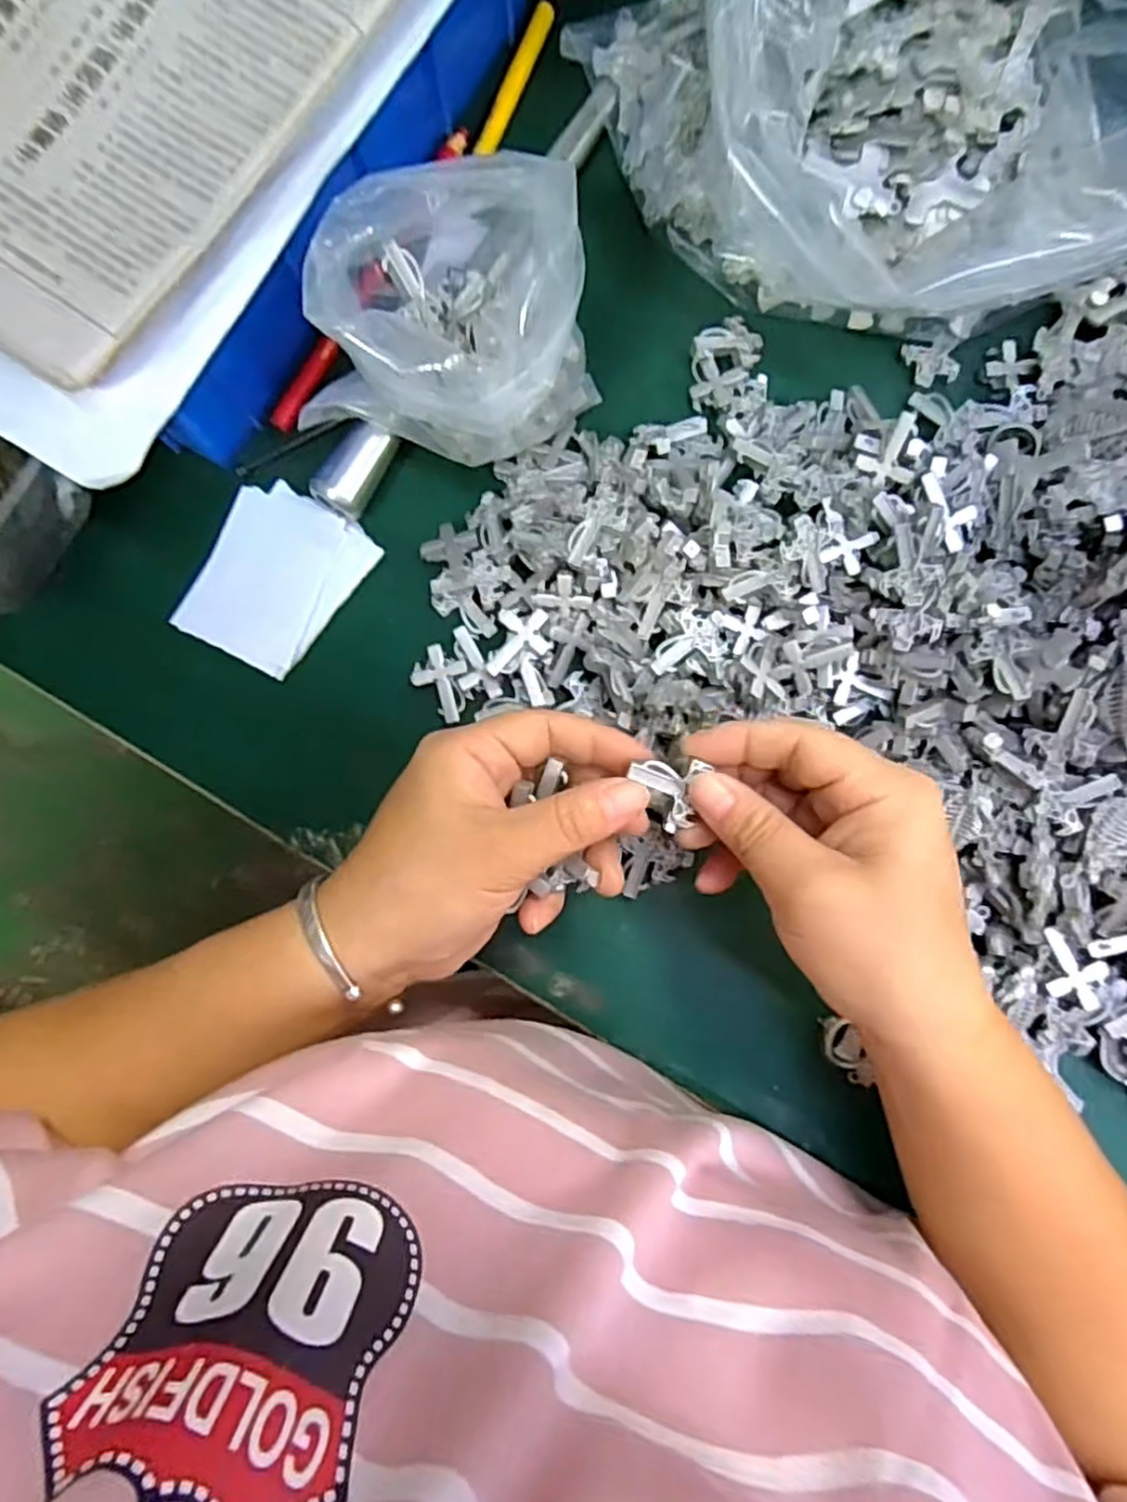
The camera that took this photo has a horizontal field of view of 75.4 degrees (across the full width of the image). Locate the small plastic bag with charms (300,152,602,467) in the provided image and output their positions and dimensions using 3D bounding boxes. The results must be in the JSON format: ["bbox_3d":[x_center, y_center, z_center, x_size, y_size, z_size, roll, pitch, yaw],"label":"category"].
[{"bbox_3d":[-0.039,-0.164,0.286,0.095,0.080,0.096,17,86,2],"label":"small plastic bag with charms"}]

